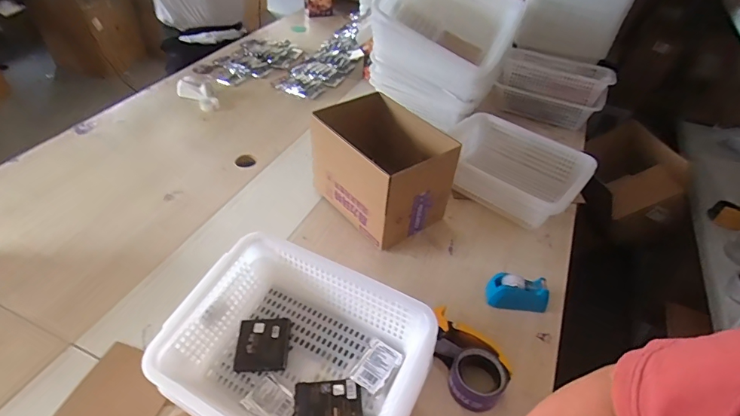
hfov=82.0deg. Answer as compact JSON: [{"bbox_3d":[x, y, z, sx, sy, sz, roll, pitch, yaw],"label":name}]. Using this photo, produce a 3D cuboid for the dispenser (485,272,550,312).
[{"bbox_3d":[0.299,0.171,0.861,0.119,0.059,0.062,12,42,8],"label":"dispenser"}]

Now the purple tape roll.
[{"bbox_3d":[0.180,0.295,0.723,0.088,0.061,0.089,2,42,-2],"label":"purple tape roll"}]

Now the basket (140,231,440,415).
[{"bbox_3d":[-0.109,0.216,0.619,0.349,0.134,0.255,22,45,19],"label":"basket"}]

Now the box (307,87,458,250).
[{"bbox_3d":[0.024,-0.092,1.002,0.213,0.226,0.282,-29,52,-32],"label":"box"}]

